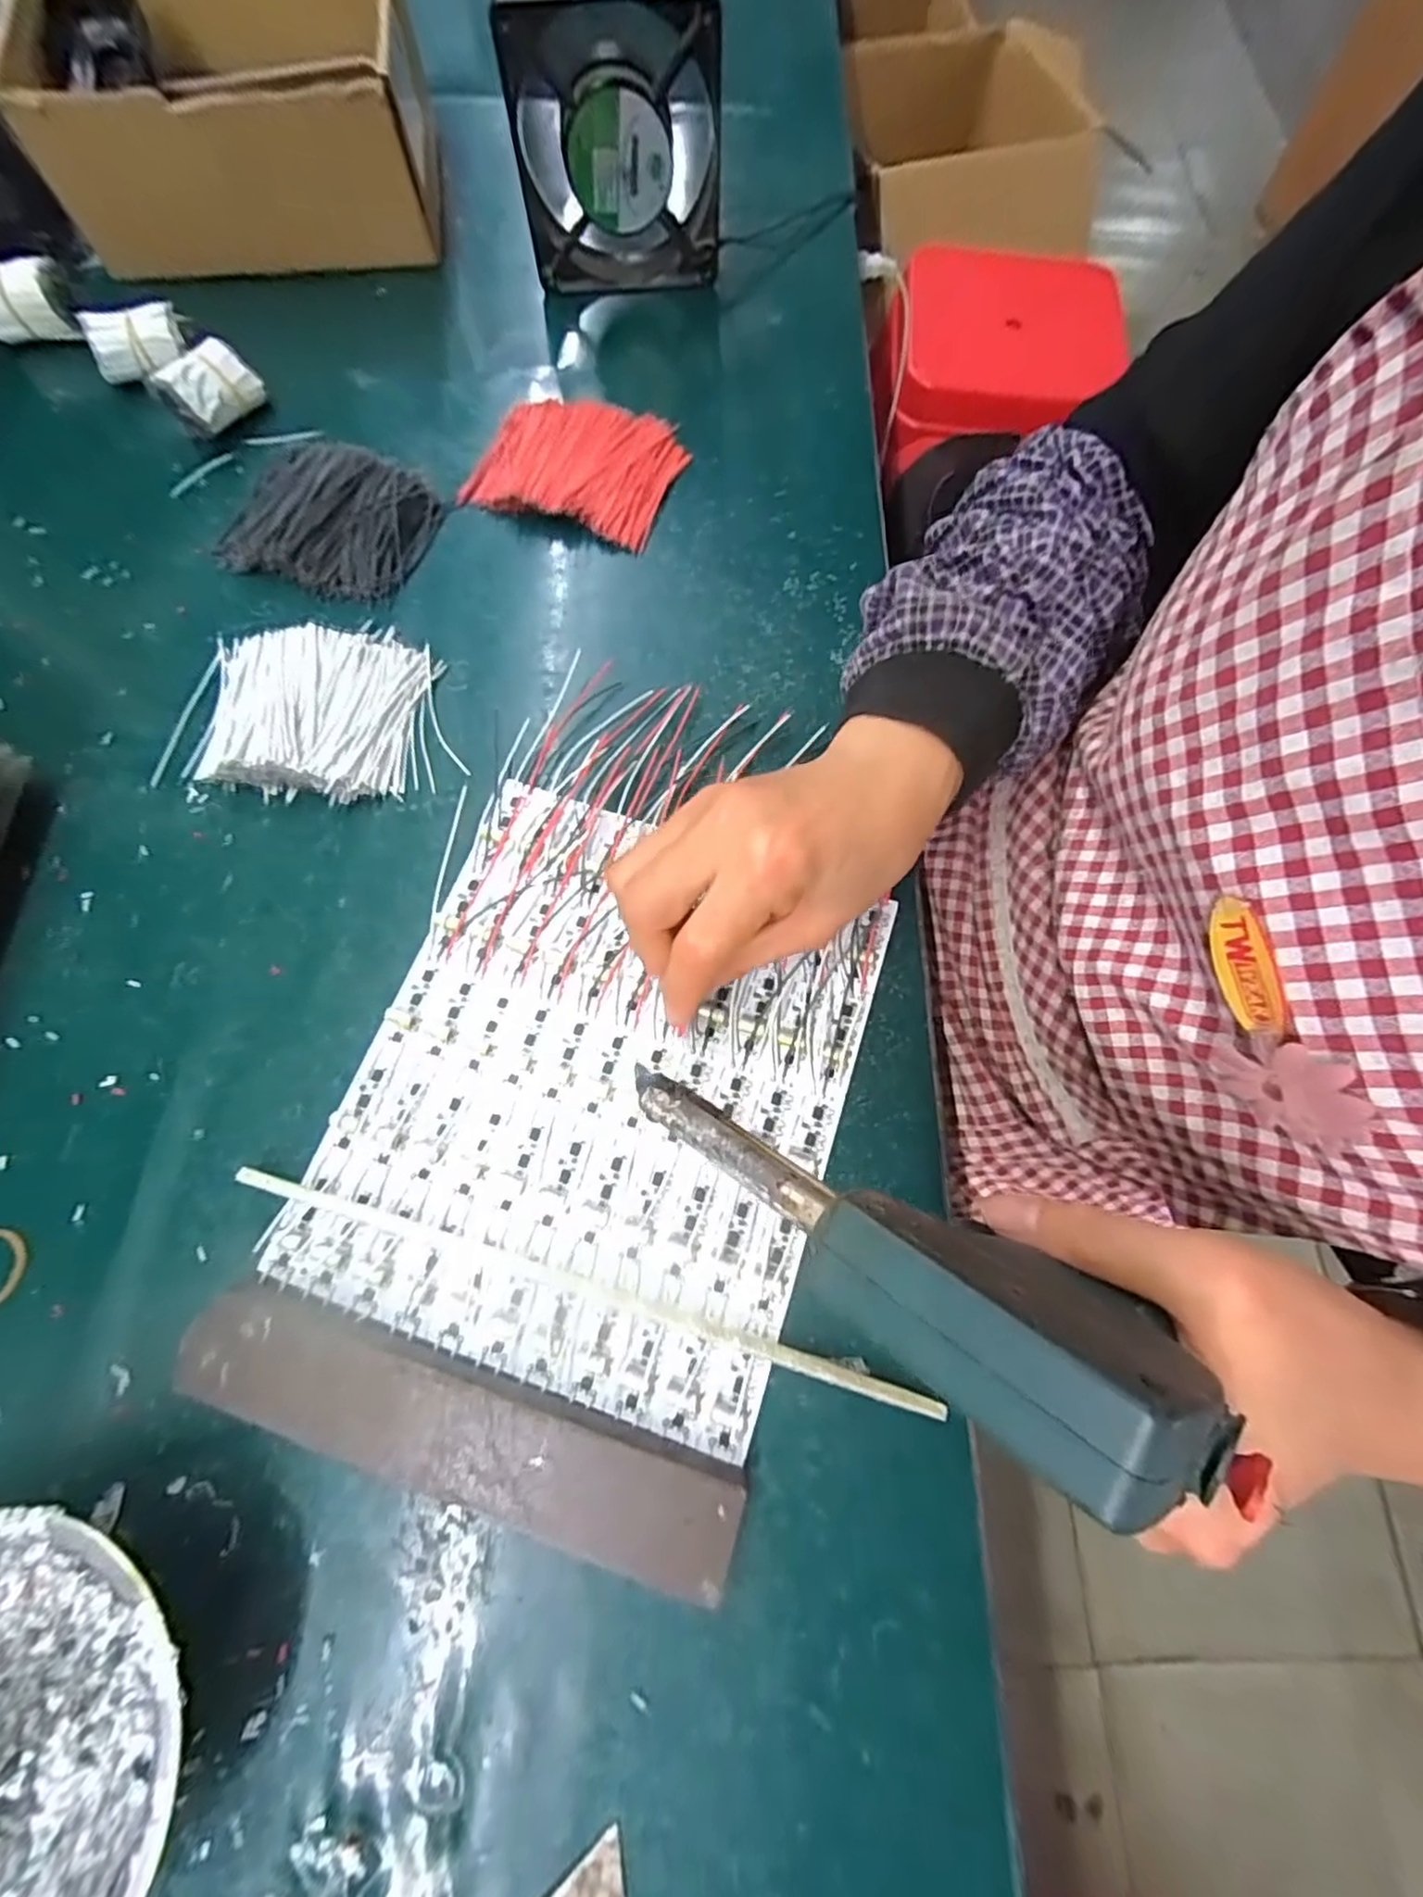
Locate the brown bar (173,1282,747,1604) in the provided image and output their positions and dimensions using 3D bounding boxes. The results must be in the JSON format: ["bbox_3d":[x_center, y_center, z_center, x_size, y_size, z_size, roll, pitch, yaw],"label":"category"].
[{"bbox_3d":[-0.089,0.168,0.232,0.199,0.017,0.035,17,72,5],"label":"brown bar"}]

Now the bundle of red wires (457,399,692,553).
[{"bbox_3d":[-0.081,-0.289,0.389,0.120,0.017,0.089,21,72,6],"label":"bundle of red wires"}]

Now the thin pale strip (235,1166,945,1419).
[{"bbox_3d":[-0.050,0.128,0.249,0.273,0.009,0.008,16,72,5],"label":"thin pale strip"}]

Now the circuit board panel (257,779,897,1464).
[{"bbox_3d":[-0.045,0.051,0.279,0.193,0.007,0.225,18,72,5],"label":"circuit board panel"}]

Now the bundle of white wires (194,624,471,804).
[{"bbox_3d":[-0.198,-0.122,0.332,0.114,0.018,0.098,-3,71,-2],"label":"bundle of white wires"}]

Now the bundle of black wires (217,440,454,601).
[{"bbox_3d":[-0.215,-0.246,0.372,0.107,0.021,0.096,17,72,5],"label":"bundle of black wires"}]

